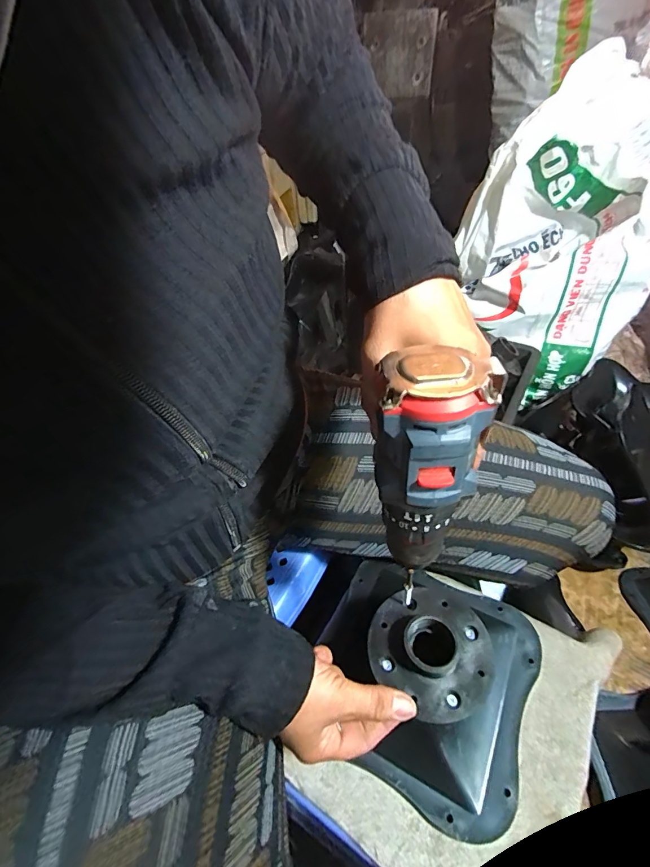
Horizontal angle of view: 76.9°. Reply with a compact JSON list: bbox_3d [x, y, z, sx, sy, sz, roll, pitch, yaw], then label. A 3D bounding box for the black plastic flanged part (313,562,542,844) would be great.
[{"bbox_3d":[0.085,0.195,0.351,0.185,0.092,0.176,19,51,21],"label":"black plastic flanged part"}]

